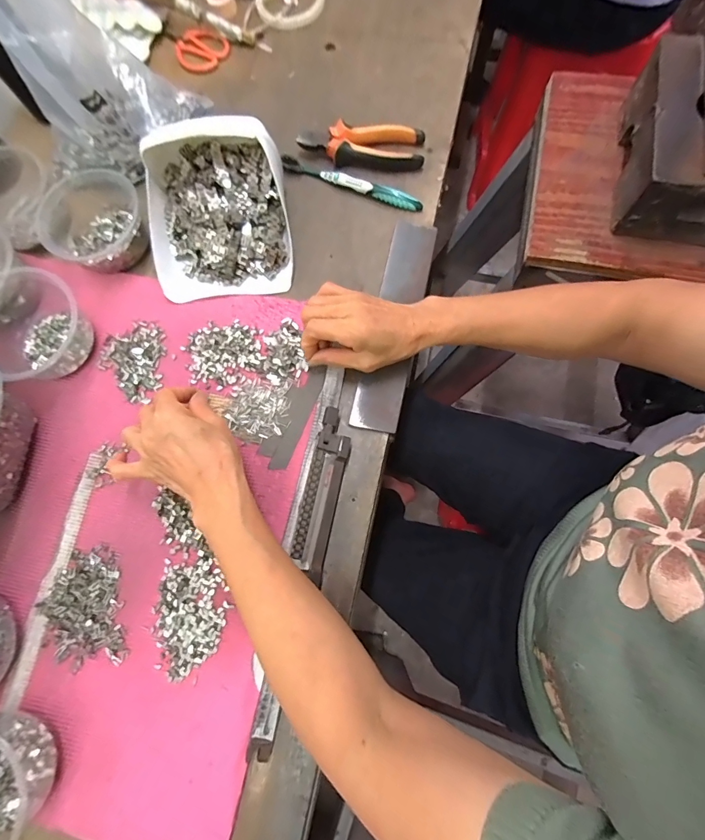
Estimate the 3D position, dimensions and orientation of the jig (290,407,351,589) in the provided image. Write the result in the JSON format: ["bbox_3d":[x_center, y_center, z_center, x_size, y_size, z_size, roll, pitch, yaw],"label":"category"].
[{"bbox_3d":[-0.029,0.067,0.386,0.033,0.017,0.154,11,77,4],"label":"jig"}]

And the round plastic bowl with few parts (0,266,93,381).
[{"bbox_3d":[-0.347,-0.106,0.419,0.123,0.069,0.103,33,80,11],"label":"round plastic bowl with few parts"}]

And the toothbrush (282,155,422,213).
[{"bbox_3d":[-0.003,-0.288,0.476,0.181,0.015,0.014,23,78,7],"label":"toothbrush"}]

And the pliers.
[{"bbox_3d":[0.011,-0.337,0.484,0.148,0.022,0.052,6,77,3],"label":"pliers"}]

